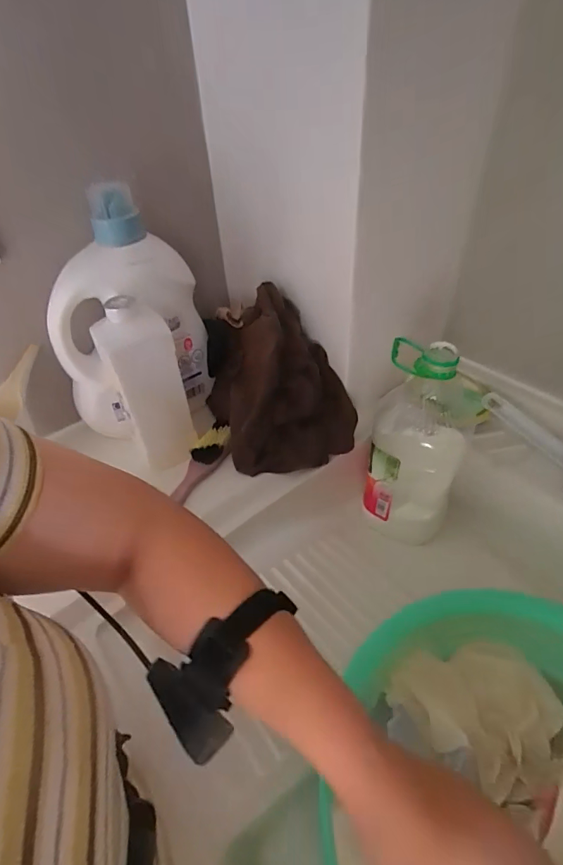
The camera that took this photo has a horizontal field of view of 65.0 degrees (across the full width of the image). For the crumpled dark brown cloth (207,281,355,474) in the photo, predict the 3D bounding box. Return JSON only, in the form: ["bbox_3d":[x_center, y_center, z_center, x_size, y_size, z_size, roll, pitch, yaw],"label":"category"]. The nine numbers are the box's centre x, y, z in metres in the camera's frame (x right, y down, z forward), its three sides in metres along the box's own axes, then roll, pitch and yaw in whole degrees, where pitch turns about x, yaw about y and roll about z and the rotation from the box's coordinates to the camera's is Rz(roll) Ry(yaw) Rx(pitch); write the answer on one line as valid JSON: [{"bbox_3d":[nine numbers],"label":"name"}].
[{"bbox_3d":[-0.009,-0.080,0.629,0.181,0.172,0.207,-15,45,-11],"label":"crumpled dark brown cloth"}]

